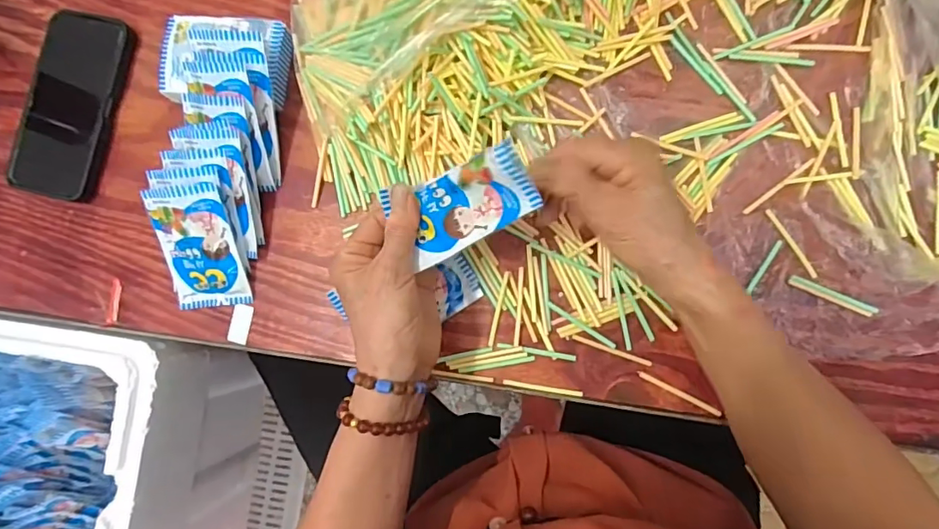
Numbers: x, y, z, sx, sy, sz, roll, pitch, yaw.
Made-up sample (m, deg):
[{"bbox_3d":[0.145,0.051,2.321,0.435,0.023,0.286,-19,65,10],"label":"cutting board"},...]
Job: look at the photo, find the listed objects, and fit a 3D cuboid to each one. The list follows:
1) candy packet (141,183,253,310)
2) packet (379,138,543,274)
[{"bbox_3d":[-0.222,-0.013,0.417,0.062,0.013,0.102,-5,112,4],"label":"candy packet"},{"bbox_3d":[-0.005,-0.039,0.317,0.092,0.009,0.053,-26,98,26],"label":"packet"}]

